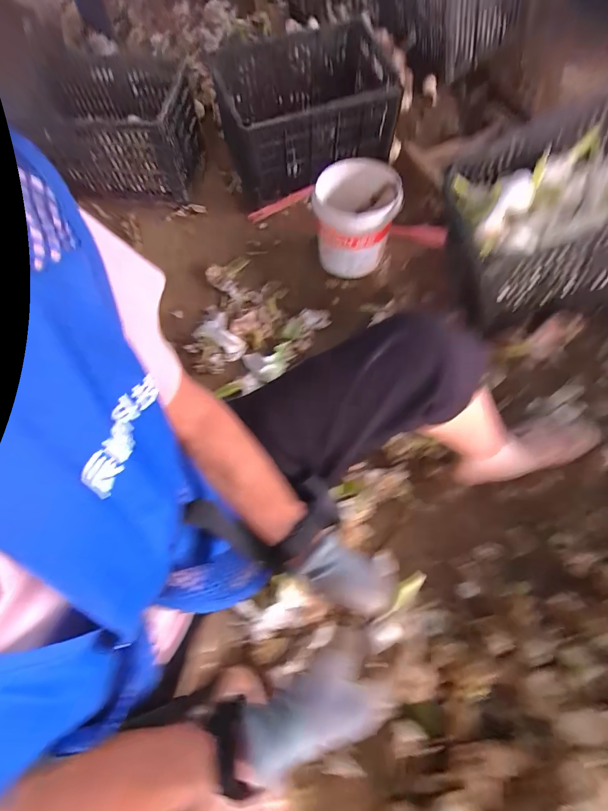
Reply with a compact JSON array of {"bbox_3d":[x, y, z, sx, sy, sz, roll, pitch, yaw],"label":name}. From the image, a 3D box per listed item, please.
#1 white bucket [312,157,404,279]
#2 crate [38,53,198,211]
[{"bbox_3d":[0.125,-0.466,0.863,0.190,0.163,0.196,3,67,5],"label":"white bucket"},{"bbox_3d":[-0.490,-0.812,1.039,0.316,0.204,0.334,8,67,7],"label":"crate"}]

